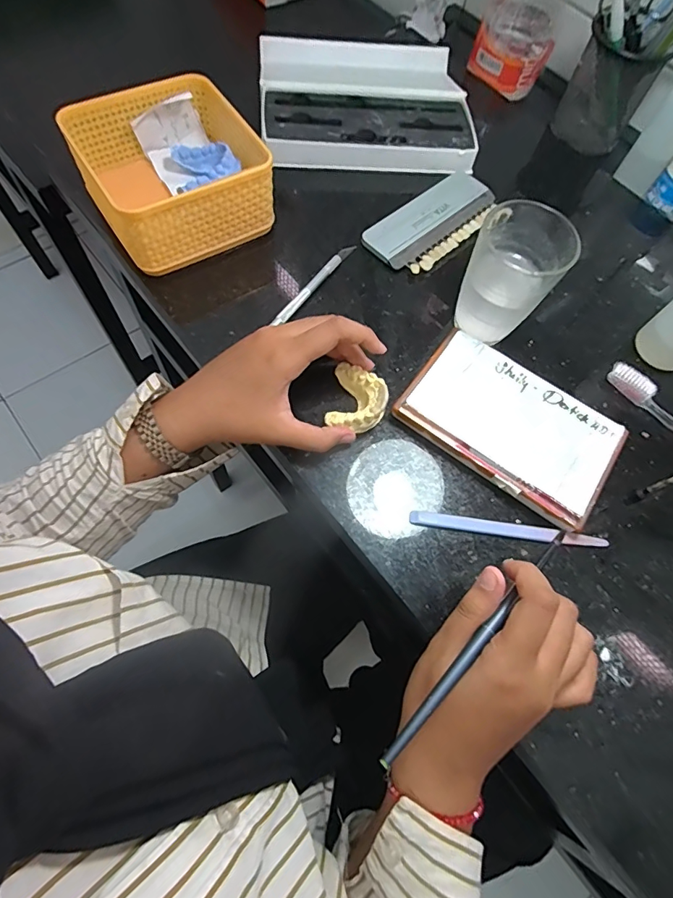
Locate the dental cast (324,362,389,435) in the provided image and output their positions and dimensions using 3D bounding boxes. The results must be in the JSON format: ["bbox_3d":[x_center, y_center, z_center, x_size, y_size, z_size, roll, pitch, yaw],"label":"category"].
[{"bbox_3d":[0.016,-0.036,0.335,0.040,0.021,0.049,12,68,2],"label":"dental cast"}]

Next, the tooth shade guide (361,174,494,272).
[{"bbox_3d":[0.095,-0.217,0.429,0.064,0.009,0.147,42,72,14],"label":"tooth shade guide"}]

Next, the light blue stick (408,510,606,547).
[{"bbox_3d":[0.121,0.057,0.318,0.137,0.008,0.010,8,67,1],"label":"light blue stick"}]

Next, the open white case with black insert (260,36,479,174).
[{"bbox_3d":[0.029,-0.370,0.476,0.210,0.024,0.195,-2,65,-5],"label":"open white case with black insert"}]

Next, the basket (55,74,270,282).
[{"bbox_3d":[-0.136,-0.232,0.384,0.135,0.064,0.131,-31,73,-17],"label":"basket"}]

